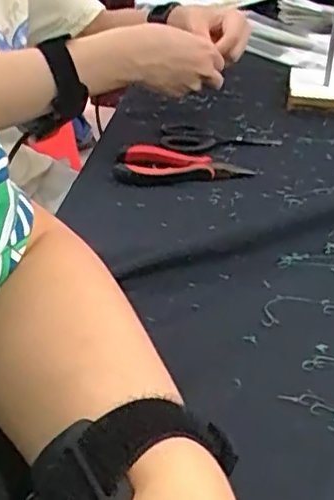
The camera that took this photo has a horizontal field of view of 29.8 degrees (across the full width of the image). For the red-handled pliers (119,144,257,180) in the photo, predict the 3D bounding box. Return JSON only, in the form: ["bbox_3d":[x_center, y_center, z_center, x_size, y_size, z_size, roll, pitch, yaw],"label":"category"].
[{"bbox_3d":[0.016,-0.075,0.548,0.111,0.018,0.040,0,34,-3],"label":"red-handled pliers"}]

